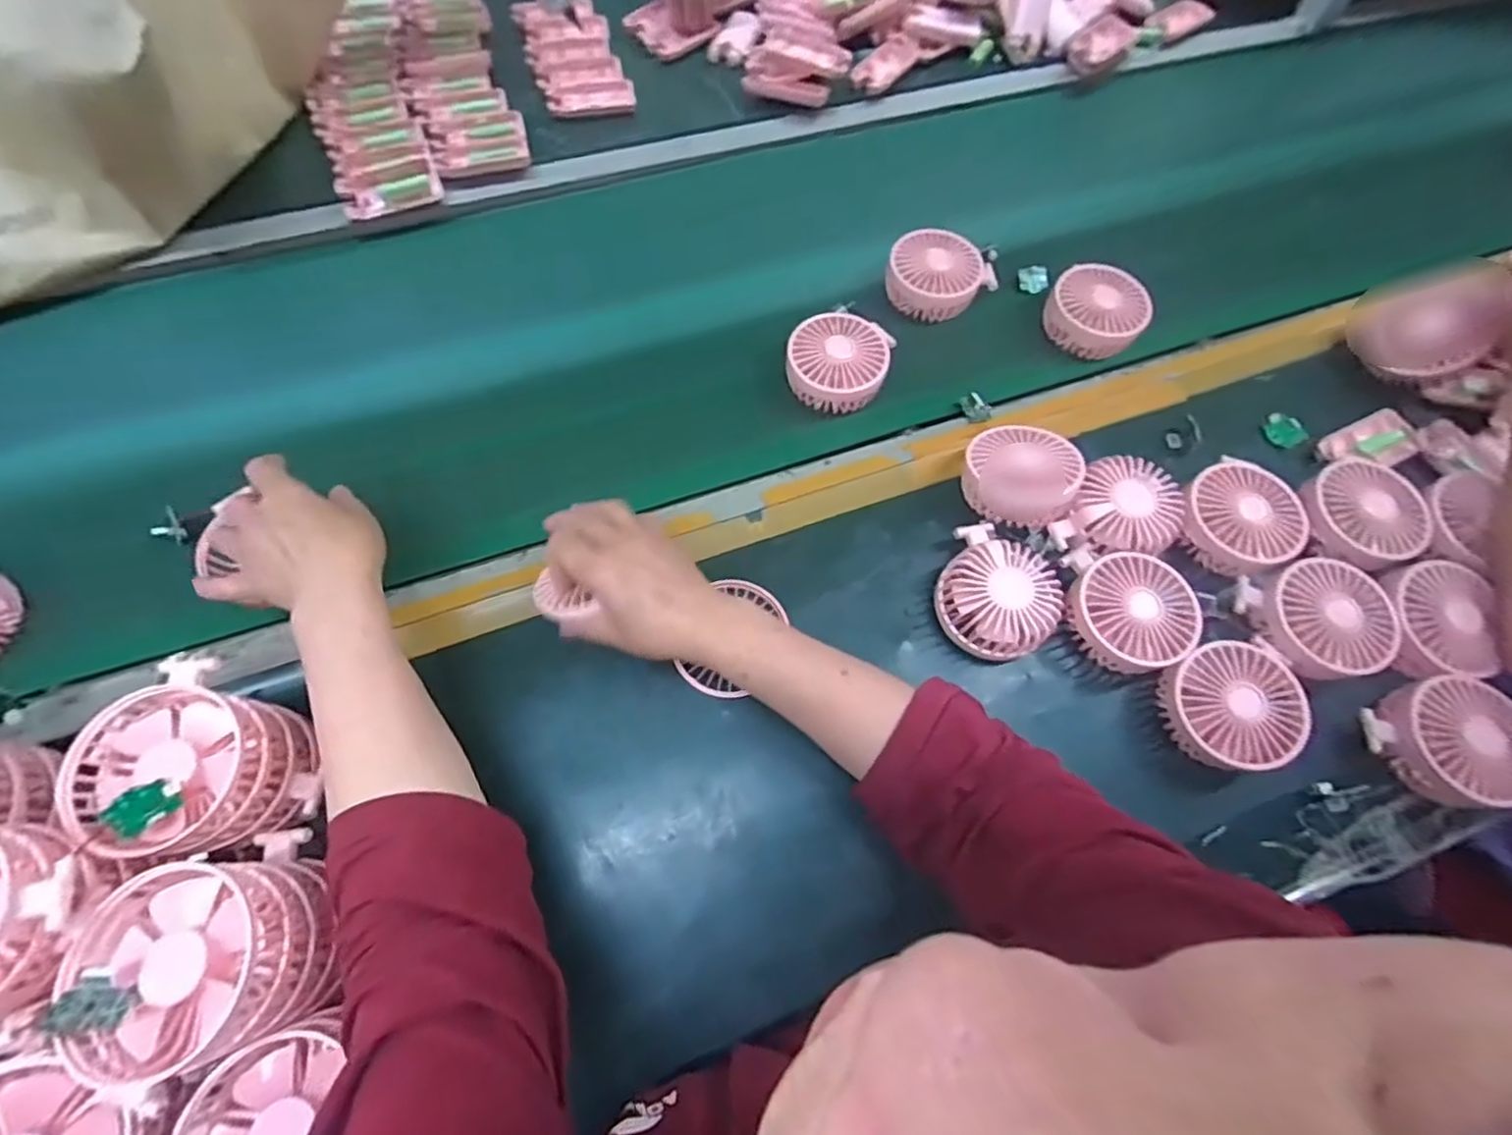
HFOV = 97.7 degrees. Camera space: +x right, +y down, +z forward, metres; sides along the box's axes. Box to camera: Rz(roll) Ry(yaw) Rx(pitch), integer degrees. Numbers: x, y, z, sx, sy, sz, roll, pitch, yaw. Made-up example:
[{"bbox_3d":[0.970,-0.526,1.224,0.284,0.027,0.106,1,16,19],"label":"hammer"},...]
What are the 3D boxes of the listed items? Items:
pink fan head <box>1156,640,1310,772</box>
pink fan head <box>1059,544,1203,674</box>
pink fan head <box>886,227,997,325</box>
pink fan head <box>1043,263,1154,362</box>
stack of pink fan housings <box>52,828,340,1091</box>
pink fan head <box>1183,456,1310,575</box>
[{"bbox_3d":[0.339,0.099,0.472,0.086,0.034,0.084,-10,66,-7],"label":"pink fan head"},{"bbox_3d":[0.280,0.031,0.495,0.090,0.036,0.088,16,66,5],"label":"pink fan head"},{"bbox_3d":[0.174,-0.285,0.638,0.095,0.039,0.081,37,69,13],"label":"pink fan head"},{"bbox_3d":[0.322,-0.244,0.624,0.087,0.043,0.085,1,65,-2],"label":"pink fan head"},{"bbox_3d":[-0.282,0.204,0.345,0.094,0.077,0.093,42,70,15],"label":"stack of pink fan housings"},{"bbox_3d":[0.385,-0.041,0.524,0.088,0.051,0.088,-39,73,-18],"label":"pink fan head"}]

